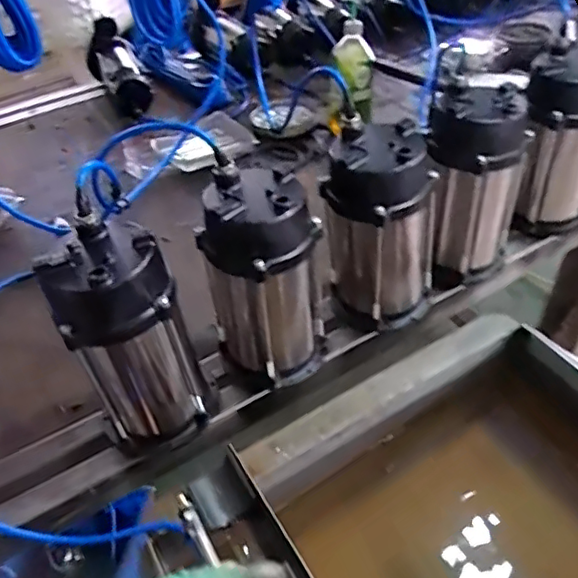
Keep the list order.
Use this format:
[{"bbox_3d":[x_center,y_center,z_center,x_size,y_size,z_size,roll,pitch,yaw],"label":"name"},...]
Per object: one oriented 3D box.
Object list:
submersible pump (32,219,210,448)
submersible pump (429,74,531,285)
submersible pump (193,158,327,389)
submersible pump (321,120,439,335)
[{"bbox_3d":[-0.169,0.059,0.628,0.119,0.251,0.113,-22,45,-16],"label":"submersible pump"},{"bbox_3d":[0.255,-0.139,0.784,0.134,0.257,0.115,4,44,10],"label":"submersible pump"},{"bbox_3d":[-0.027,-0.007,0.680,0.114,0.247,0.115,27,52,30],"label":"submersible pump"},{"bbox_3d":[0.118,-0.073,0.728,0.108,0.247,0.111,-3,43,3],"label":"submersible pump"}]

